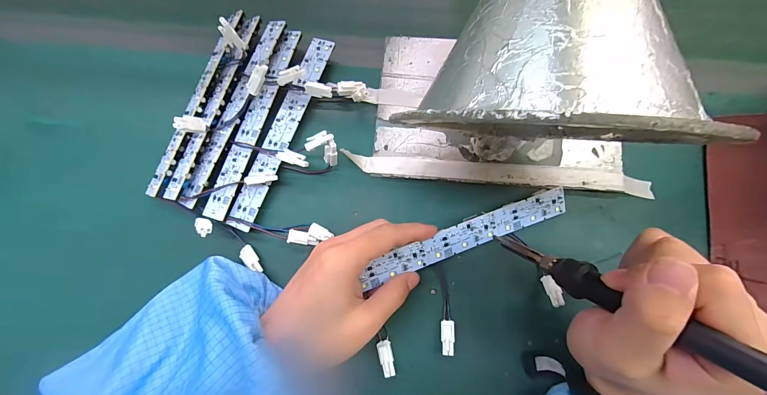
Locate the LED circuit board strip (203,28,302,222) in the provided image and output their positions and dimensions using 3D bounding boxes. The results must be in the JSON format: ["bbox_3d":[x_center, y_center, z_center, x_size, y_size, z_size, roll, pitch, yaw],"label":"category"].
[{"bbox_3d":[-0.117,-0.072,0.295,0.022,0.004,0.190,16,79,6],"label":"LED circuit board strip"}]

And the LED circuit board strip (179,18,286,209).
[{"bbox_3d":[-0.138,-0.082,0.296,0.020,0.005,0.191,21,80,7],"label":"LED circuit board strip"}]

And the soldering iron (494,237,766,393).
[{"bbox_3d":[0.128,0.057,0.168,0.019,0.192,0.018,-41,113,-7],"label":"soldering iron"}]

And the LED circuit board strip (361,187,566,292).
[{"bbox_3d":[0.069,0.032,0.264,0.180,0.004,0.024,-20,103,-9],"label":"LED circuit board strip"}]

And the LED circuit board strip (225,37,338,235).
[{"bbox_3d":[-0.092,-0.062,0.295,0.023,0.004,0.190,21,81,5],"label":"LED circuit board strip"}]

